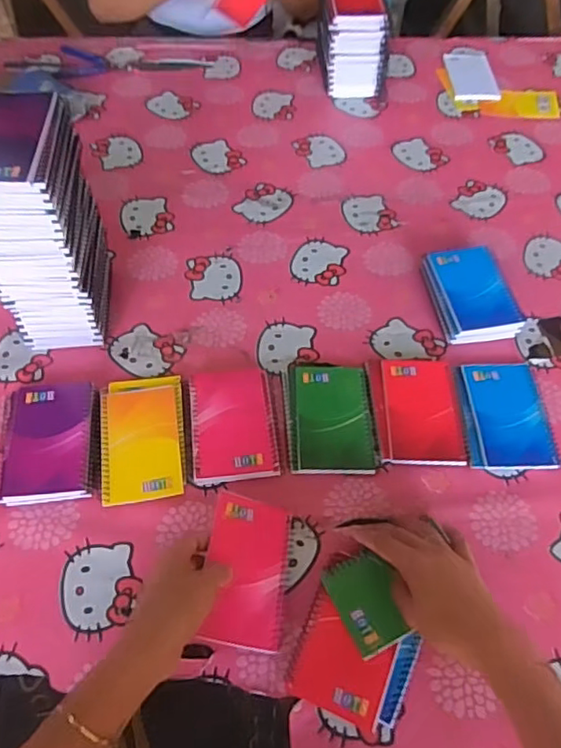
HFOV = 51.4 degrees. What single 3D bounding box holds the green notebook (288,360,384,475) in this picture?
[{"bbox_3d":[0.058,0.048,0.647,0.095,0.013,0.131,-1,55,-1],"label":"green notebook"}]

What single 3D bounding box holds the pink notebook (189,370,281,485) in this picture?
[{"bbox_3d":[-0.052,0.051,0.635,0.090,0.018,0.132,-6,56,-5],"label":"pink notebook"}]

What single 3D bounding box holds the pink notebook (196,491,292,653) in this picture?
[{"bbox_3d":[-0.029,0.182,0.544,0.079,0.010,0.130,20,55,-19],"label":"pink notebook"}]

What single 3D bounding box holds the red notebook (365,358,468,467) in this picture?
[{"bbox_3d":[0.153,0.038,0.652,0.098,0.007,0.131,1,55,0],"label":"red notebook"}]

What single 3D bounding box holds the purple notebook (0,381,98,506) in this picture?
[{"bbox_3d":[-0.247,0.071,0.618,0.103,0.023,0.135,-5,56,-4],"label":"purple notebook"}]

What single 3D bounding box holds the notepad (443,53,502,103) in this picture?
[{"bbox_3d":[0.342,-0.532,1.040,0.082,0.006,0.144,-1,55,-1],"label":"notepad"}]

